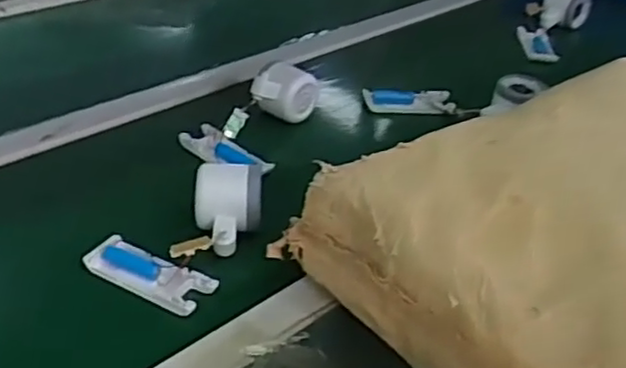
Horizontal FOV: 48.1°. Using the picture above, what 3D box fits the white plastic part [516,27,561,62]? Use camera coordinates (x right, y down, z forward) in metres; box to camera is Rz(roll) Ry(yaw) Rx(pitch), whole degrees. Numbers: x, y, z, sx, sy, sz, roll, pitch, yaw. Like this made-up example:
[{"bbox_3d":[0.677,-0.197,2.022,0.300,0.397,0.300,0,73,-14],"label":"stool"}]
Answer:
[{"bbox_3d":[0.321,-0.203,1.005,0.047,0.012,0.092,5,34,0],"label":"white plastic part"}]

